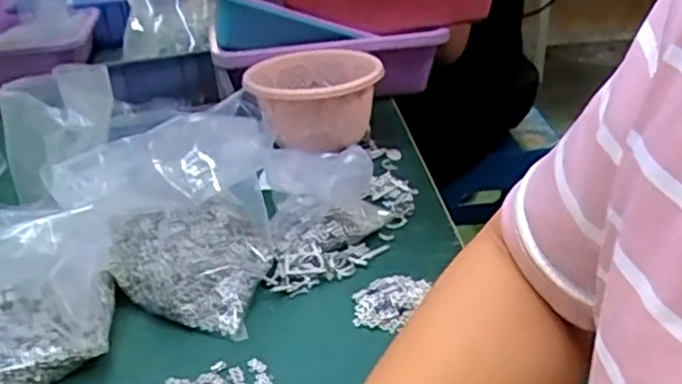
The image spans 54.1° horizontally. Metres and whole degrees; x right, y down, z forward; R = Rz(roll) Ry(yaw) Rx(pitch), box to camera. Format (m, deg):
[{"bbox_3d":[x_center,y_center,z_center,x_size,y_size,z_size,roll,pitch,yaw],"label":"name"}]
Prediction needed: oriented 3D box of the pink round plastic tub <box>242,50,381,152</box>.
[{"bbox_3d":[-0.026,-0.092,0.706,0.138,0.074,0.127,-10,28,-12],"label":"pink round plastic tub"}]

